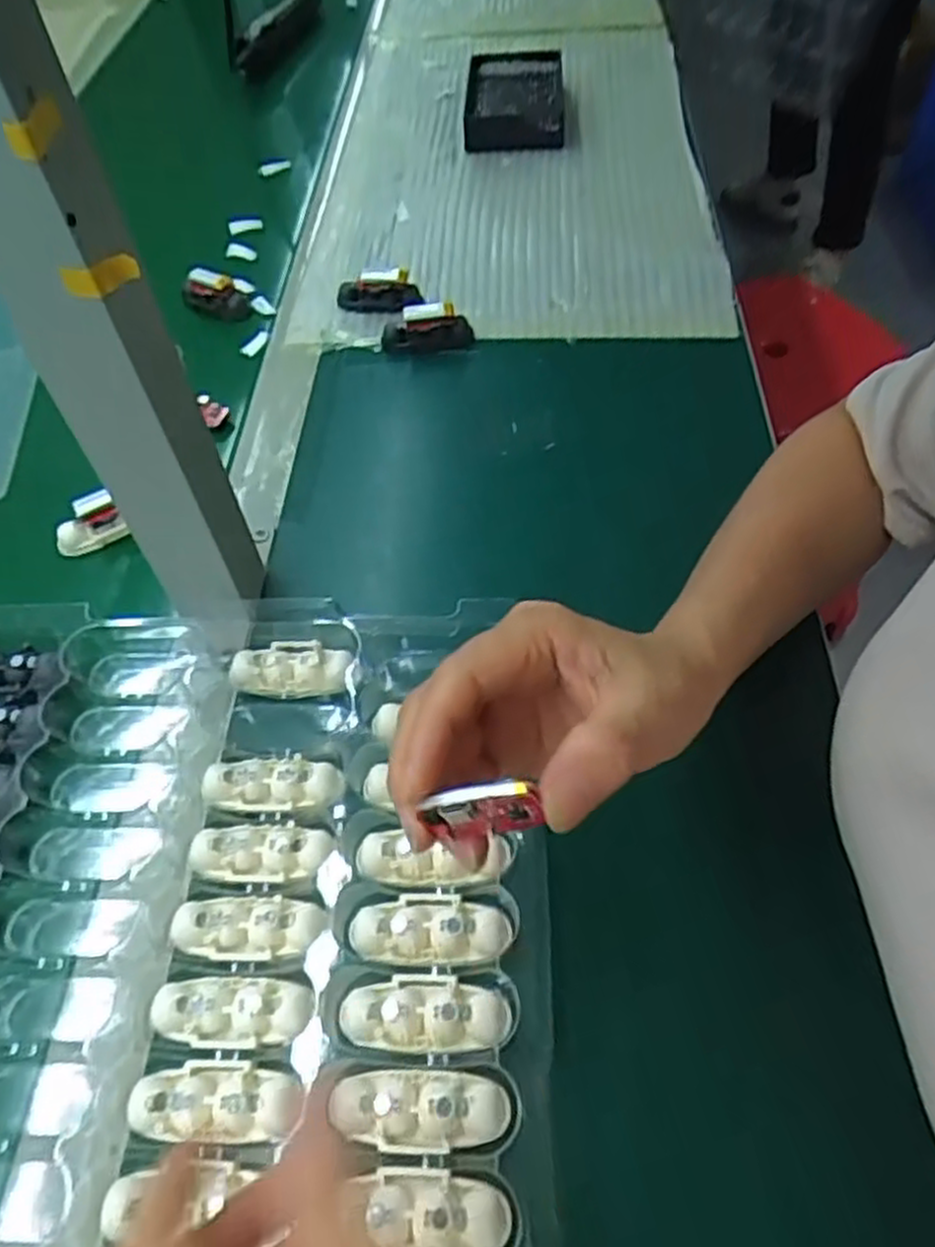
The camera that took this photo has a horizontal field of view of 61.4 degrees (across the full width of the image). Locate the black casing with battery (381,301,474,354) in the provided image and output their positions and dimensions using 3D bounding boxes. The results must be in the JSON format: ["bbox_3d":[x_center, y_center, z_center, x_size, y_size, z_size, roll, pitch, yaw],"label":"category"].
[{"bbox_3d":[-0.029,-0.207,0.556,0.063,0.033,0.025,-9,57,1],"label":"black casing with battery"}]

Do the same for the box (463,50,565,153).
[{"bbox_3d":[0.045,-0.500,0.751,0.092,0.037,0.168,-1,52,5],"label":"box"}]

